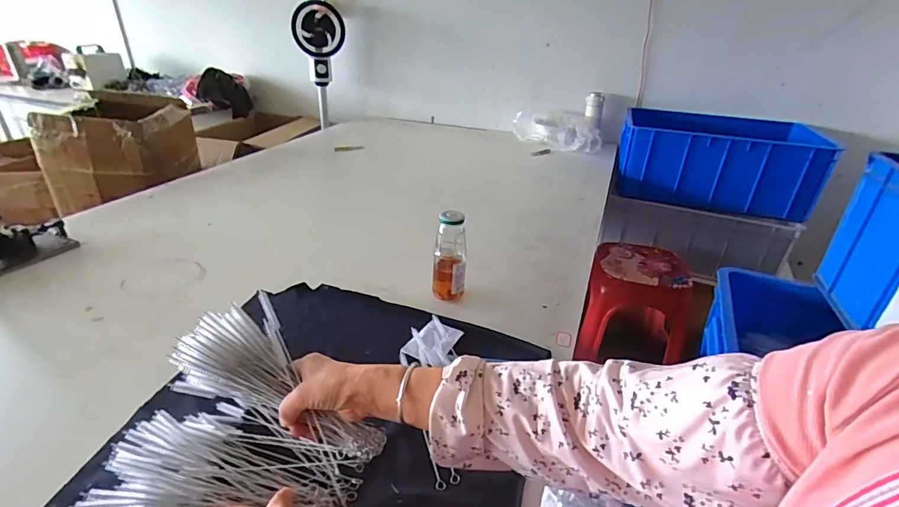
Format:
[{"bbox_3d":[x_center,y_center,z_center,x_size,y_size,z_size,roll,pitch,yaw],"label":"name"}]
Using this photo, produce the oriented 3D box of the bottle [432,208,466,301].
[{"bbox_3d":[0.002,0.003,0.805,0.059,0.167,0.059,4,27,0],"label":"bottle"}]

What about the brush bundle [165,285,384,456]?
[{"bbox_3d":[-0.173,0.144,0.477,0.231,0.082,0.083,30,32,5],"label":"brush bundle"}]

